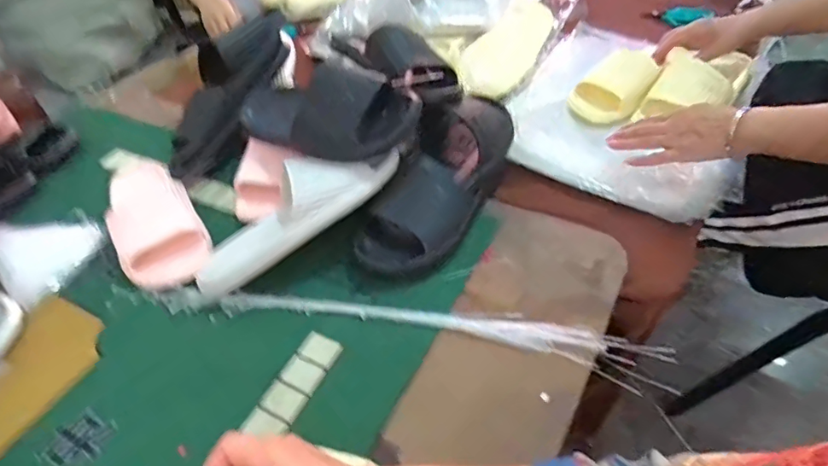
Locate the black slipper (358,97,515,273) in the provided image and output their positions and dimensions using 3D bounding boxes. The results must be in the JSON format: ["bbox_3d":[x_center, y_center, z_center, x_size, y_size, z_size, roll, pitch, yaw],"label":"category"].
[{"bbox_3d":[0.035,-0.070,0.602,0.102,0.091,0.269,18,49,23],"label":"black slipper"}]

